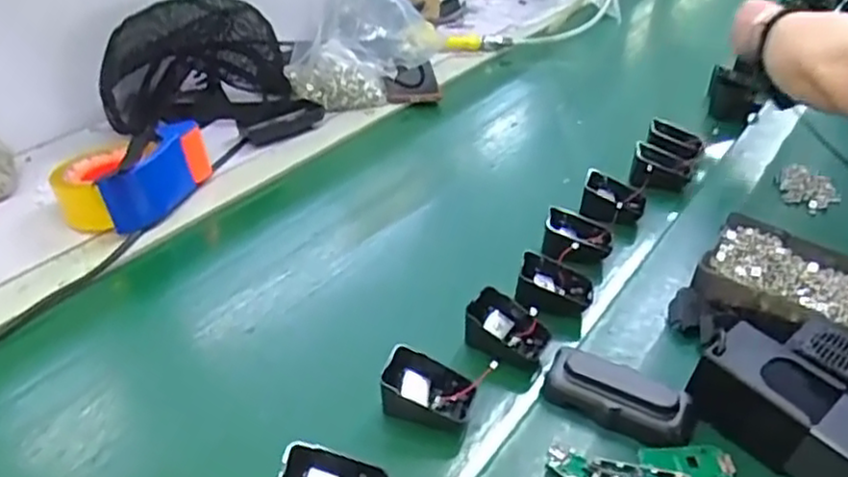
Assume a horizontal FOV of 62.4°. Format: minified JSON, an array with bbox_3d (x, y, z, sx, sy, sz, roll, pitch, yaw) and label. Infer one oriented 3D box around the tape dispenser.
[{"bbox_3d":[-0.306,-0.067,0.736,0.090,0.064,0.144,20,43,21],"label":"tape dispenser"}]

